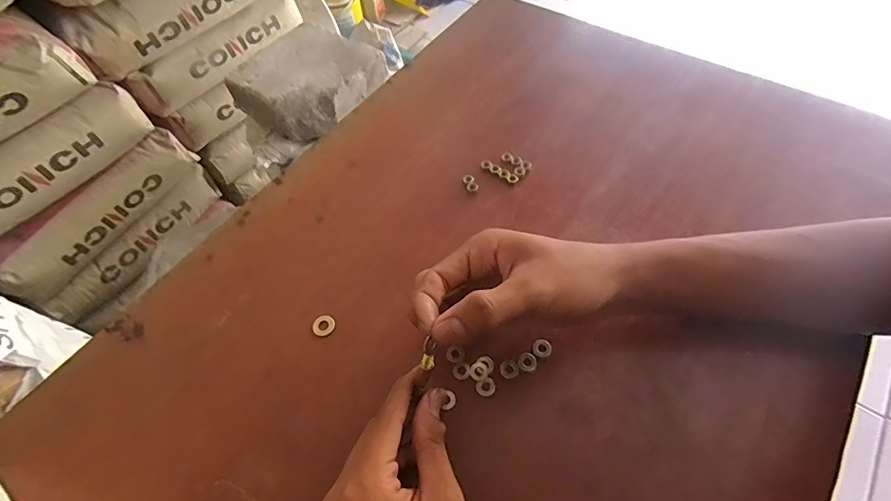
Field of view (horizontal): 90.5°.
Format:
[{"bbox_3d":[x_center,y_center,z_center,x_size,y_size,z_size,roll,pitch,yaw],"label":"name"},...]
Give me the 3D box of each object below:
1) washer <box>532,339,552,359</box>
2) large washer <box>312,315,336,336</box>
[{"bbox_3d":[0.072,0.073,0.329,0.014,0.004,0.013,-1,58,2],"label":"washer"},{"bbox_3d":[-0.096,0.058,0.347,0.018,0.004,0.017,-1,58,2],"label":"large washer"}]

